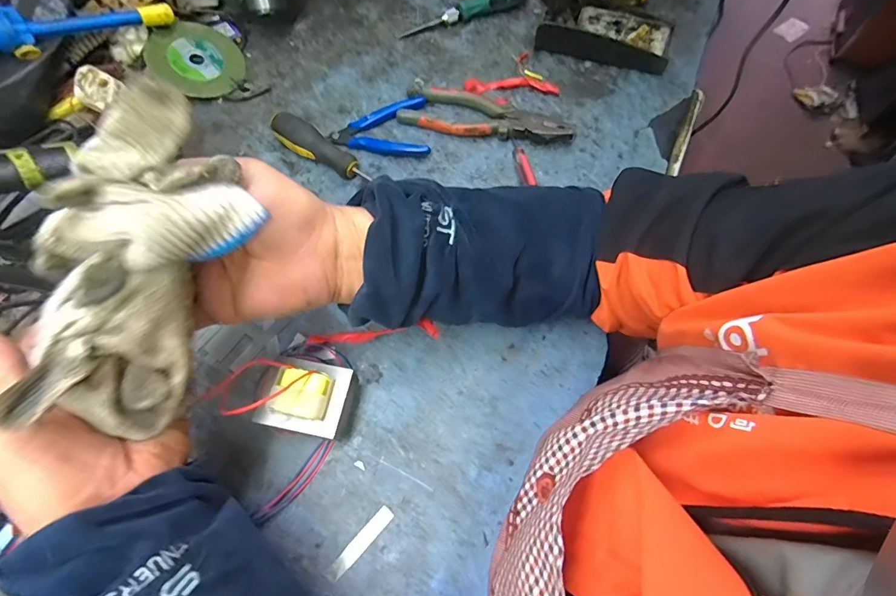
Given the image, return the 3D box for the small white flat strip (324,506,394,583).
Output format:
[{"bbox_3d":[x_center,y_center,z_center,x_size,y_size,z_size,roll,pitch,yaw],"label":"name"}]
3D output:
[{"bbox_3d":[-0.070,0.196,0.354,0.013,0.004,0.065,40,73,14],"label":"small white flat strip"}]

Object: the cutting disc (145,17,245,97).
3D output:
[{"bbox_3d":[-0.297,-0.285,0.528,0.099,0.009,0.100,7,71,-22],"label":"cutting disc"}]

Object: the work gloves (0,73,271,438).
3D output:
[{"bbox_3d":[-0.153,-0.016,0.222,0.079,0.066,0.166,20,98,8],"label":"work gloves"}]

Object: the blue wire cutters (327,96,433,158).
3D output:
[{"bbox_3d":[-0.077,-0.189,0.503,0.108,0.013,0.080,-6,68,-3],"label":"blue wire cutters"}]

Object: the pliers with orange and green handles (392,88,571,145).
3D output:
[{"bbox_3d":[0.043,-0.204,0.507,0.192,0.021,0.055,12,68,4],"label":"pliers with orange and green handles"}]

